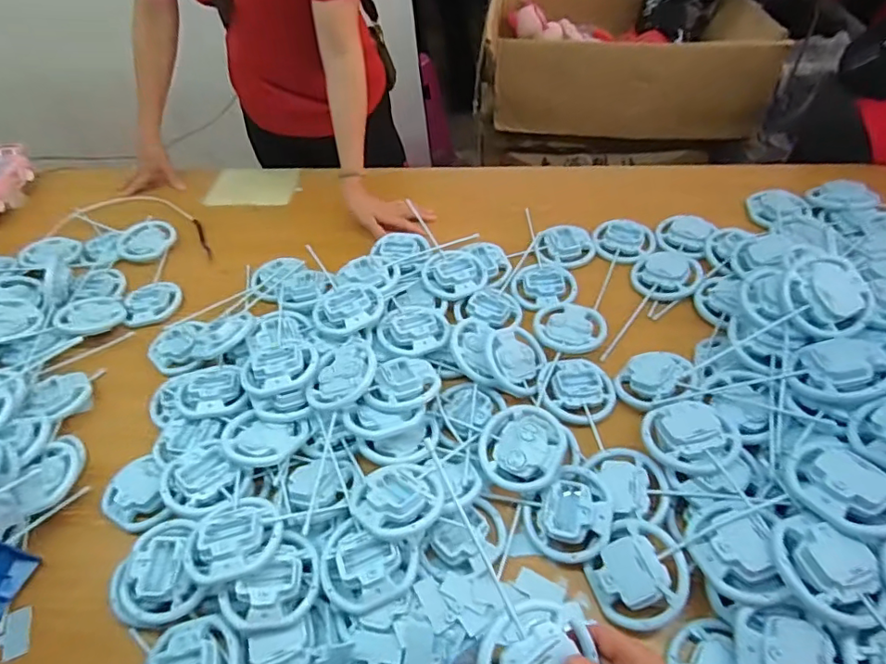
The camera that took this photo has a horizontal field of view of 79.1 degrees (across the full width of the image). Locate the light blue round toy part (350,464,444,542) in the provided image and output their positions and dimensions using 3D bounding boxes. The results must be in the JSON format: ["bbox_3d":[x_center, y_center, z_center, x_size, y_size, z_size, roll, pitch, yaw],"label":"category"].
[{"bbox_3d":[-0.050,0.185,0.594,0.102,0.038,0.088,-17,51,-8],"label":"light blue round toy part"}]

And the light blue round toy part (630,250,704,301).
[{"bbox_3d":[0.355,-0.092,0.850,0.097,0.022,0.105,-9,50,-2],"label":"light blue round toy part"}]

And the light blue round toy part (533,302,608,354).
[{"bbox_3d":[0.187,-0.010,0.789,0.101,0.023,0.110,-3,50,3],"label":"light blue round toy part"}]

